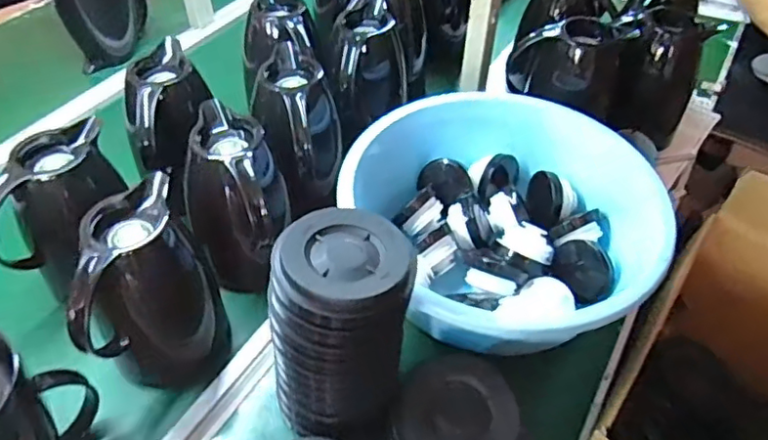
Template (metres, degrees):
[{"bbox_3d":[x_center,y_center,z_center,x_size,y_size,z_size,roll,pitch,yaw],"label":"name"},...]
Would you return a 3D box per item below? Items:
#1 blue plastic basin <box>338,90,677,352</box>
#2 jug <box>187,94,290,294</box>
[{"bbox_3d":[0.143,-0.008,0.748,0.349,0.122,0.351,-15,48,-15],"label":"blue plastic basin"},{"bbox_3d":[-0.169,-0.014,0.713,0.114,0.189,0.159,-15,48,-15],"label":"jug"}]

